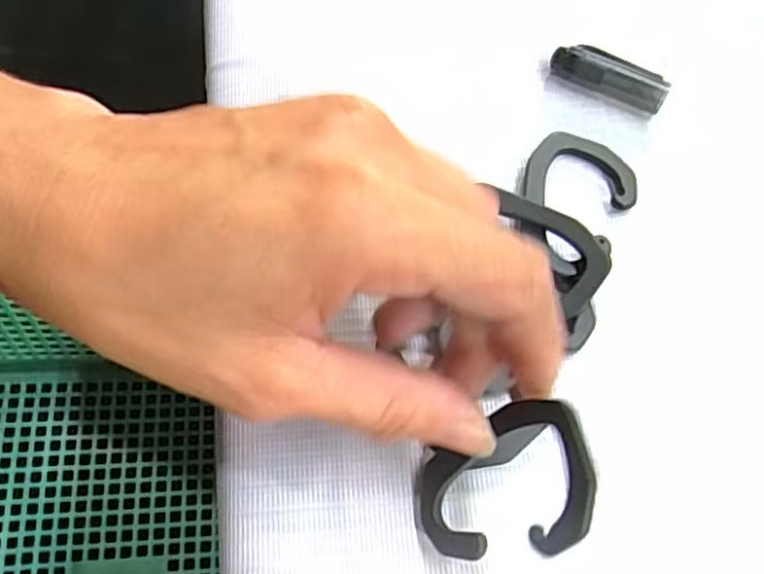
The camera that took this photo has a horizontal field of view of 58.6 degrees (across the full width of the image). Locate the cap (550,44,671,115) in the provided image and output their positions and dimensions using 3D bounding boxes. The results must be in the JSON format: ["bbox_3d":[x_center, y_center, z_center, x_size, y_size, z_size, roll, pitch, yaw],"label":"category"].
[{"bbox_3d":[0.078,-0.072,0.234,0.040,0.015,0.010,20,69,7],"label":"cap"}]

